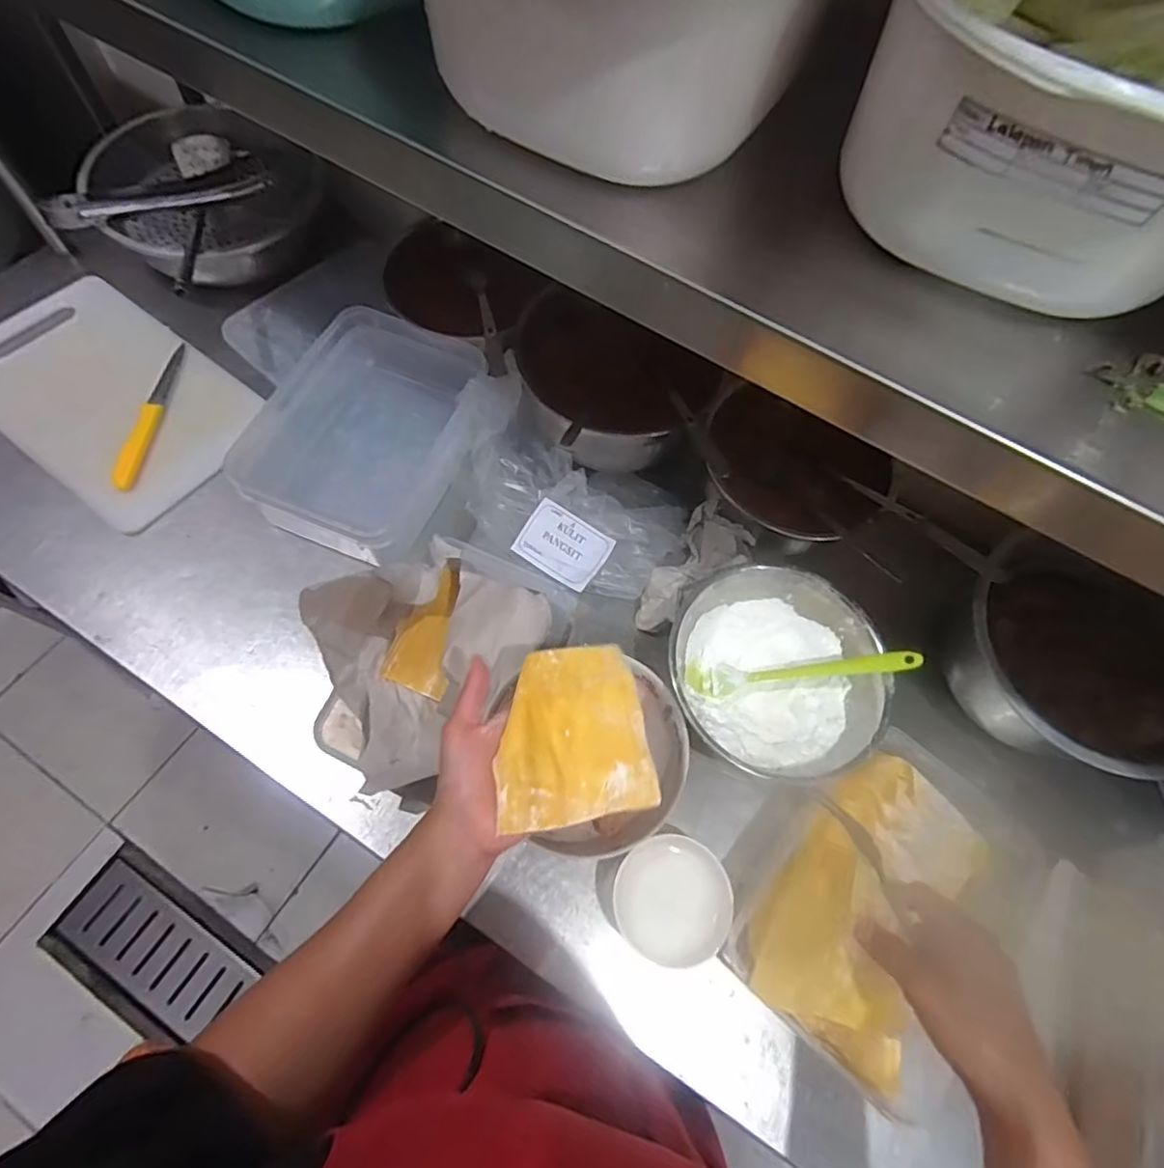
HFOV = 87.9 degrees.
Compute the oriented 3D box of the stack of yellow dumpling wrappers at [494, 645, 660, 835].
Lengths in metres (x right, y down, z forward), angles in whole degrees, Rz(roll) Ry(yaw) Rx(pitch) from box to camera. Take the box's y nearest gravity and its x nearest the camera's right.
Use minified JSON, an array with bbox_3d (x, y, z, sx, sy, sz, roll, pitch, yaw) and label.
[{"bbox_3d":[-0.008,0.101,0.419,0.105,0.012,0.117,-2,64,-19],"label":"stack of yellow dumpling wrappers"}]

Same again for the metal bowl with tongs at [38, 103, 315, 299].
[{"bbox_3d":[-0.444,-0.433,0.697,0.203,0.098,0.220,30,67,8],"label":"metal bowl with tongs"}]

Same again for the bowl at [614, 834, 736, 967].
[{"bbox_3d":[0.070,0.249,0.480,0.088,0.039,0.088,2,66,-4],"label":"bowl"}]

